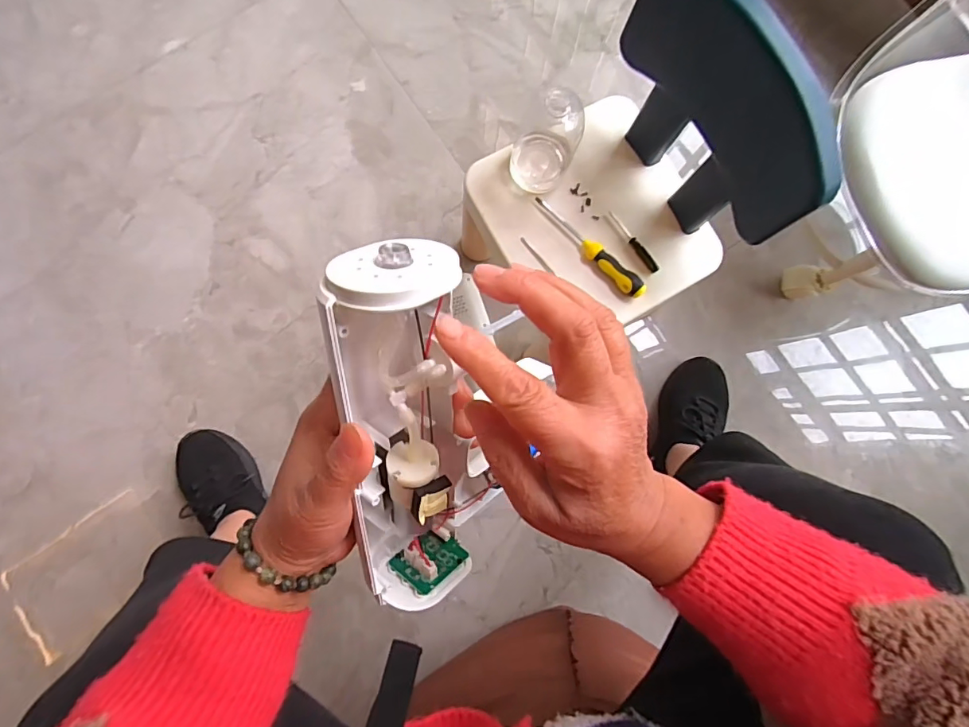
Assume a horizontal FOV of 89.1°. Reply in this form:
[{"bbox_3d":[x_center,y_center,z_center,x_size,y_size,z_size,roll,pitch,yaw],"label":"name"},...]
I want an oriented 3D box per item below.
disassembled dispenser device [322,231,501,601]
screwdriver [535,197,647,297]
[{"bbox_3d":[-0.034,0.043,0.257,0.067,0.215,0.061,1,38,-1],"label":"disassembled dispenser device"},{"bbox_3d":[0.119,-0.134,0.556,0.021,0.019,0.159,-44,85,-5],"label":"screwdriver"}]

